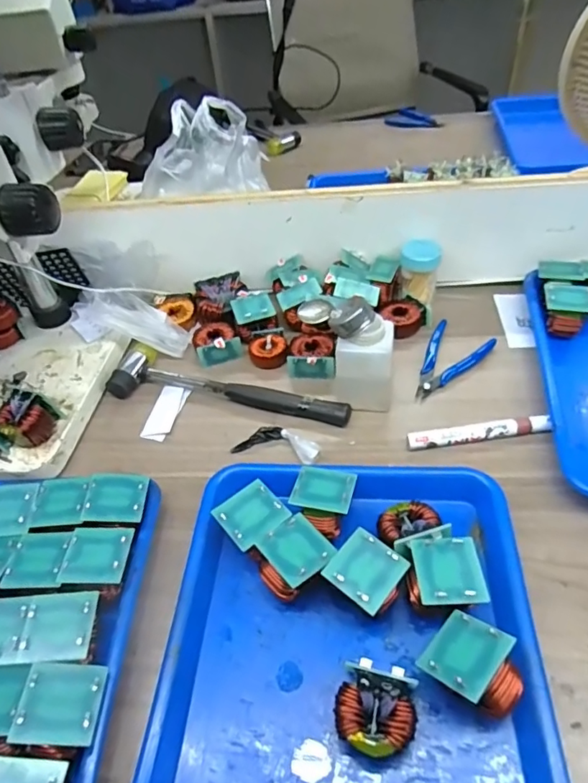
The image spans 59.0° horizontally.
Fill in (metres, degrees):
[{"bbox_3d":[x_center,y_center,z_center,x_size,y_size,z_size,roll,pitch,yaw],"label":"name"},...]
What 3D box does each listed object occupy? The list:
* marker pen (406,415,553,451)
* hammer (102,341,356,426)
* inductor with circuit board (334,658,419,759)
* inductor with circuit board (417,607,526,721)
[{"bbox_3d":[0.172,0.040,0.486,0.131,0.017,0.014,-7,45,0],"label":"marker pen"},{"bbox_3d":[-0.070,-0.003,0.554,0.263,0.026,0.066,10,48,16],"label":"hammer"},{"bbox_3d":[0.051,0.200,0.324,0.047,0.043,0.045,7,47,14],"label":"inductor with circuit board"},{"bbox_3d":[0.114,0.176,0.329,0.050,0.038,0.052,-41,26,-27],"label":"inductor with circuit board"}]

